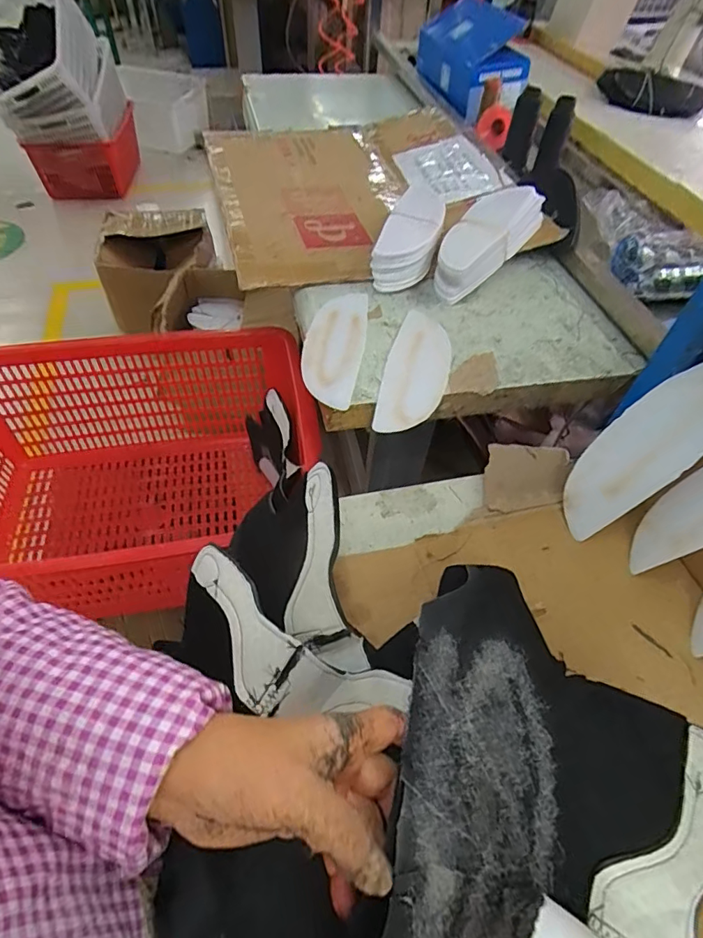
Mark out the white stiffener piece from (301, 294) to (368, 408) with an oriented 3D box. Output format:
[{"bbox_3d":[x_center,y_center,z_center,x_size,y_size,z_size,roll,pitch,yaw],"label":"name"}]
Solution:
[{"bbox_3d":[-0.020,-0.155,0.605,0.069,0.004,0.210,9,53,4],"label":"white stiffener piece"}]

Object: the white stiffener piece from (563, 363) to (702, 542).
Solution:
[{"bbox_3d":[0.280,-0.023,0.467,0.006,0.213,0.072,-2,50,-51],"label":"white stiffener piece"}]

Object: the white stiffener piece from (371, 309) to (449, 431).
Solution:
[{"bbox_3d":[0.077,-0.117,0.583,0.070,0.010,0.211,14,53,8],"label":"white stiffener piece"}]

